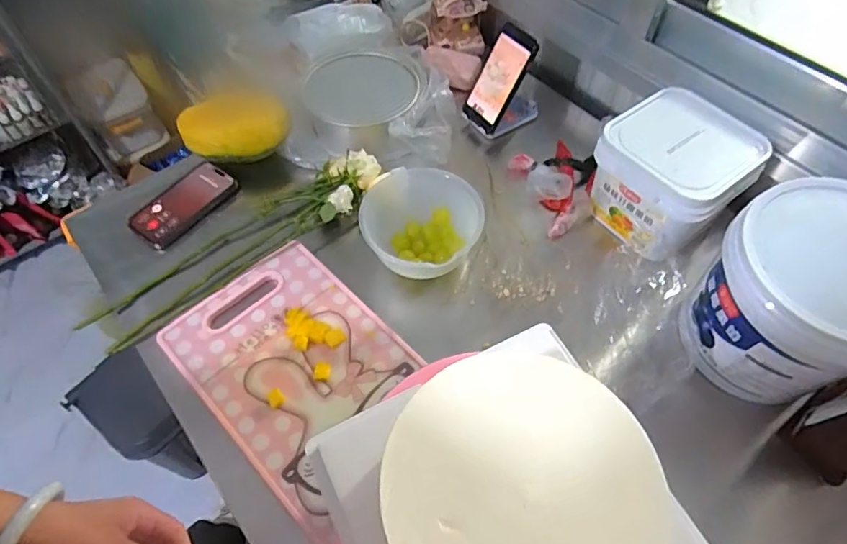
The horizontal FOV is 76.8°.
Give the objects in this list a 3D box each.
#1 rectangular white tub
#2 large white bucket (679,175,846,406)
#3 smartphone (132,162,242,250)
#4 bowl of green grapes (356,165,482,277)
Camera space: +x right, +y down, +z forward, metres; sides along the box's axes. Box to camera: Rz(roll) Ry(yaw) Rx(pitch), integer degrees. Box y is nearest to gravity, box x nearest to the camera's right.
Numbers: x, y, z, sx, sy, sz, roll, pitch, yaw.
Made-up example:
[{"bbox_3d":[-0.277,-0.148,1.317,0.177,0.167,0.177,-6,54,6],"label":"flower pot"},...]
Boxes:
[{"bbox_3d":[0.339,-0.136,0.741,0.164,0.123,0.184,-29,61,-17],"label":"rectangular white tub"},{"bbox_3d":[0.419,0.028,0.595,0.181,0.184,0.170,0,57,0],"label":"large white bucket"},{"bbox_3d":[-0.363,-0.105,0.813,0.081,0.013,0.155,36,64,21],"label":"smartphone"},{"bbox_3d":[-0.004,-0.057,0.722,0.155,0.096,0.150,0,57,0],"label":"bowl of green grapes"}]

